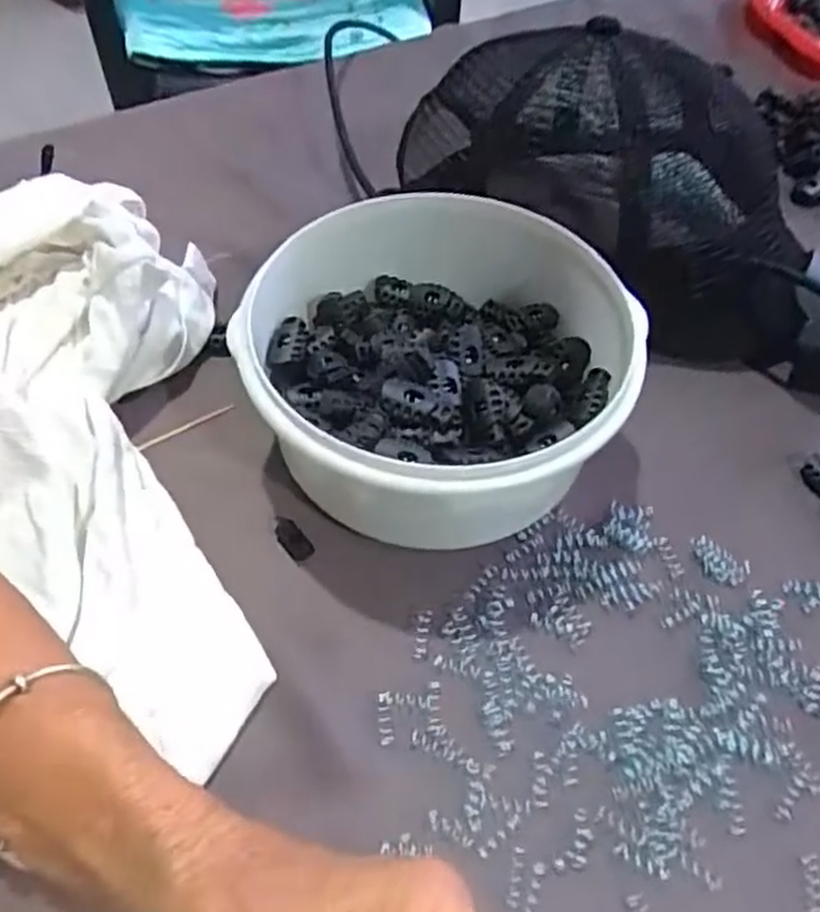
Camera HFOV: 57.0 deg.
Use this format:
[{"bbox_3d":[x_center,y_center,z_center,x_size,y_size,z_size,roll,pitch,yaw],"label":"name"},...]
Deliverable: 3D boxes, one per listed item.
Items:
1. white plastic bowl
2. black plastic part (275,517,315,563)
[{"bbox_3d":[0.013,-0.035,0.336,0.163,0.076,0.156,1,55,-1],"label":"white plastic bowl"},{"bbox_3d":[-0.052,0.036,0.330,0.011,0.004,0.023,-33,62,-23],"label":"black plastic part"}]

